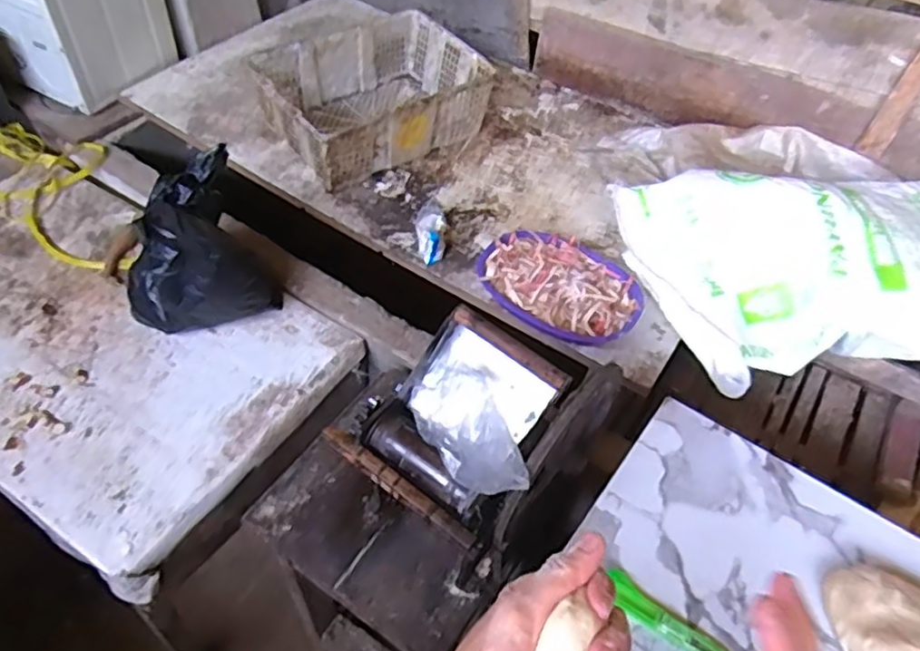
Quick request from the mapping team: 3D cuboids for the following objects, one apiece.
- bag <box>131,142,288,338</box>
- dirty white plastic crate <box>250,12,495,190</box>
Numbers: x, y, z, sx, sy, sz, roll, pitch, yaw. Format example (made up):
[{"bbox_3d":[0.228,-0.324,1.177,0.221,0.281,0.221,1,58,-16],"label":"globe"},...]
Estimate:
[{"bbox_3d":[-0.463,-0.136,1.142,0.254,0.281,0.177,-19,55,-19],"label":"bag"},{"bbox_3d":[-0.204,-0.528,1.538,0.476,0.164,0.356,-29,59,-26],"label":"dirty white plastic crate"}]

